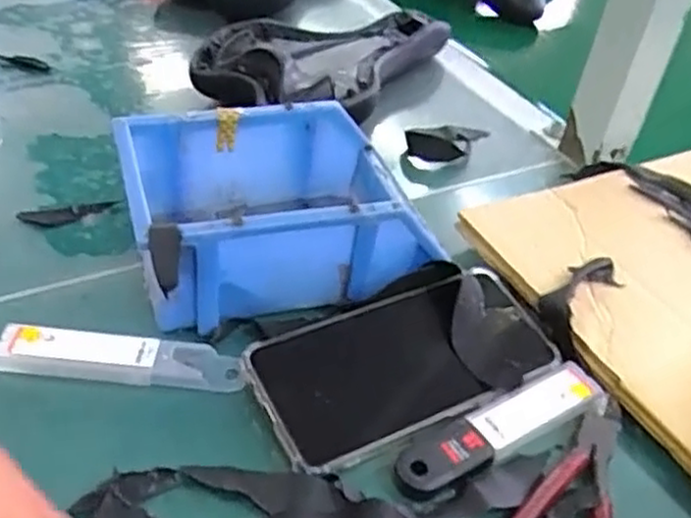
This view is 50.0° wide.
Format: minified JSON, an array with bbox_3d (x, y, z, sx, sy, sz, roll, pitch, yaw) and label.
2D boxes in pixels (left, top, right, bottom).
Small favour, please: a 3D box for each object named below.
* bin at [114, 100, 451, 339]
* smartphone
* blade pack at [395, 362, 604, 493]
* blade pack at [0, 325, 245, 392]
[{"bbox_3d":[-0.040,-0.027,0.443,0.164,0.076,0.127,-9,43,-18],"label":"bin"},{"bbox_3d":[0.036,0.053,0.398,0.168,0.011,0.079,-16,45,-25],"label":"smartphone"},{"bbox_3d":[0.082,0.085,0.379,0.126,0.007,0.027,-19,47,-28],"label":"blade pack"},{"bbox_3d":[-0.117,0.052,0.388,0.124,0.014,0.024,5,40,-3],"label":"blade pack"}]

